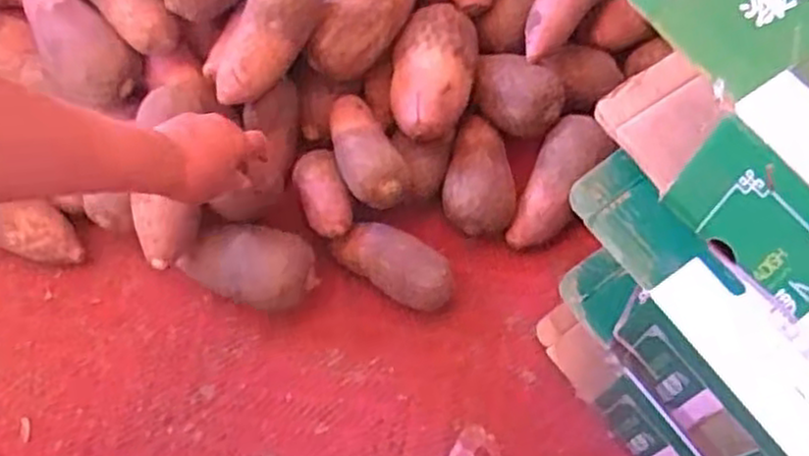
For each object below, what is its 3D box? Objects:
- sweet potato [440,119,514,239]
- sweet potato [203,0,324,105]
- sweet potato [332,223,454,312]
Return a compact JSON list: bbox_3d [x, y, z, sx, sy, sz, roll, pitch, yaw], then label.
[{"bbox_3d":[0.081,-0.052,0.811,0.073,0.075,0.121,10,63,3],"label":"sweet potato"},{"bbox_3d":[-0.133,-0.183,0.736,0.059,0.049,0.146,37,98,16],"label":"sweet potato"},{"bbox_3d":[-0.010,0.040,0.772,0.123,0.063,0.054,28,66,12],"label":"sweet potato"}]

